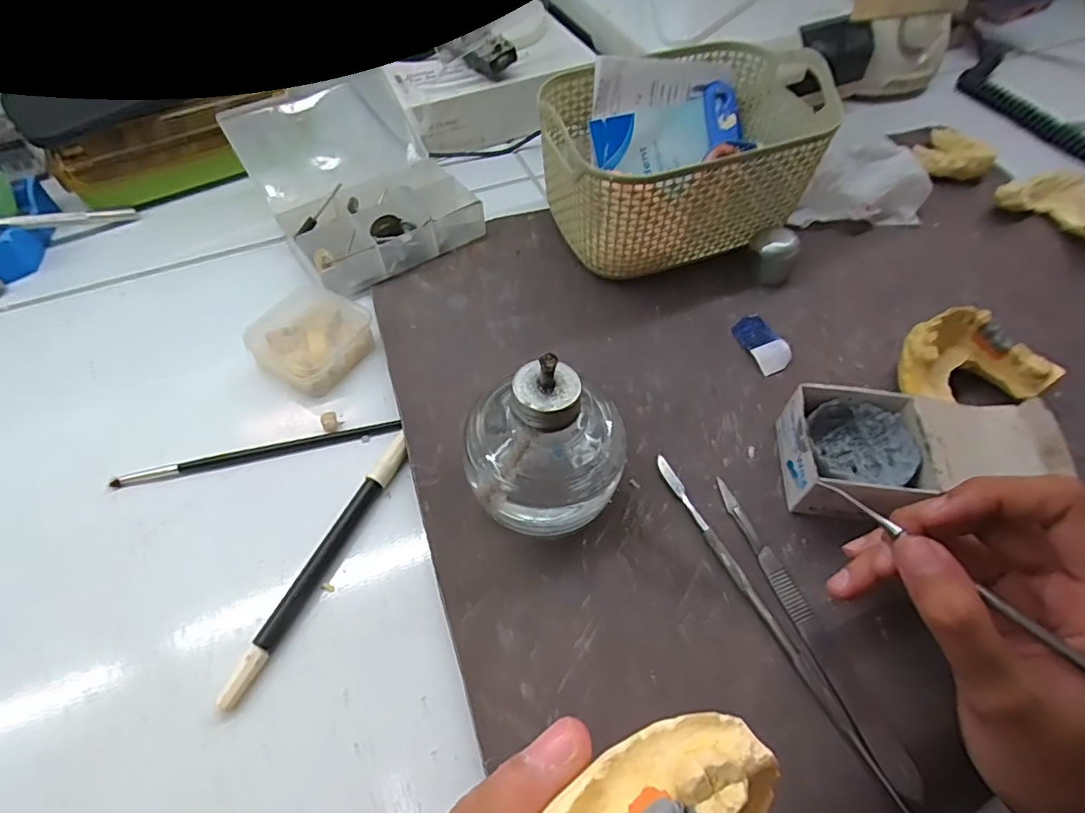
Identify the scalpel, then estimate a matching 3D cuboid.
[{"bbox_3d":[0.115,0.093,0.249,0.014,0.004,0.137,-18,60,-14],"label":"scalpel"}]

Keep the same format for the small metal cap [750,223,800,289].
[{"bbox_3d":[0.147,-0.098,0.364,0.022,0.029,0.027,-8,58,-8],"label":"small metal cap"}]

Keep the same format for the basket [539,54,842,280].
[{"bbox_3d":[0.088,-0.159,0.370,0.164,0.084,0.118,-15,60,-12],"label":"basket"}]

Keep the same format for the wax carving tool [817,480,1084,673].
[{"bbox_3d":[0.163,0.073,0.189,0.004,0.005,0.153,-34,56,-22],"label":"wax carving tool"}]

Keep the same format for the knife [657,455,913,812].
[{"bbox_3d":[0.098,0.090,0.251,0.006,0.005,0.166,-23,61,-16],"label":"knife"}]

